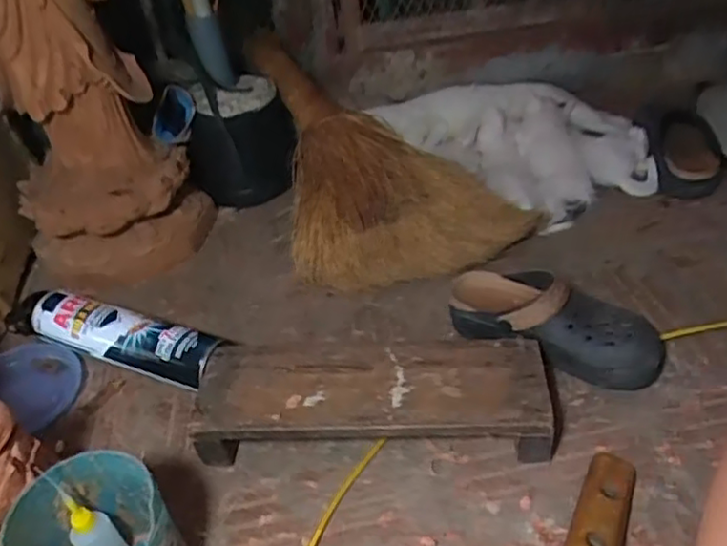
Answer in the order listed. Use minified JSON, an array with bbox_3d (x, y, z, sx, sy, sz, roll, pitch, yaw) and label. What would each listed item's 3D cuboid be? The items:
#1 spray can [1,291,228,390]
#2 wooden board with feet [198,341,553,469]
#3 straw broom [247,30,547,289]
[{"bbox_3d":[-0.288,0.066,0.731,0.292,0.050,0.055,11,42,22],"label":"spray can"},{"bbox_3d":[0.009,0.129,0.637,0.334,0.067,0.112,-2,39,6],"label":"wooden board with feet"},{"bbox_3d":[-0.037,-0.132,0.870,0.468,0.041,0.249,40,73,16],"label":"straw broom"}]

